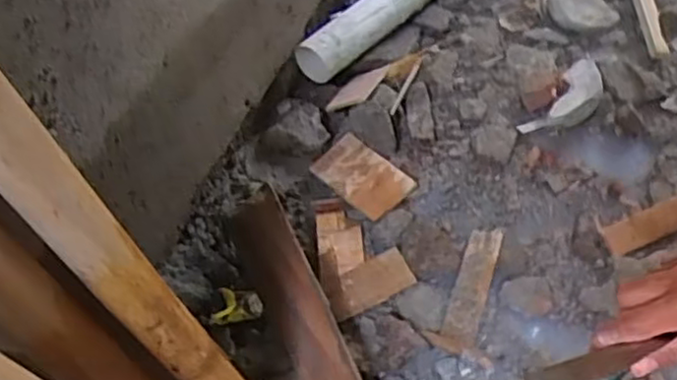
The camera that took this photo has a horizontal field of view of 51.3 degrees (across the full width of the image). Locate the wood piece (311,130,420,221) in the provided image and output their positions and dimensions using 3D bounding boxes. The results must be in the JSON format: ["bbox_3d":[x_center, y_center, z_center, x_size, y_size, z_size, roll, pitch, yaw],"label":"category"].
[{"bbox_3d":[0.045,-0.033,1.309,0.185,0.012,0.108,39,69,24],"label":"wood piece"}]

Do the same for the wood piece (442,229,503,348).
[{"bbox_3d":[0.226,0.157,1.175,0.051,0.013,0.217,15,61,13],"label":"wood piece"}]

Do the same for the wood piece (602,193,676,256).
[{"bbox_3d":[0.548,0.048,1.205,0.207,0.019,0.055,-24,60,-10],"label":"wood piece"}]

